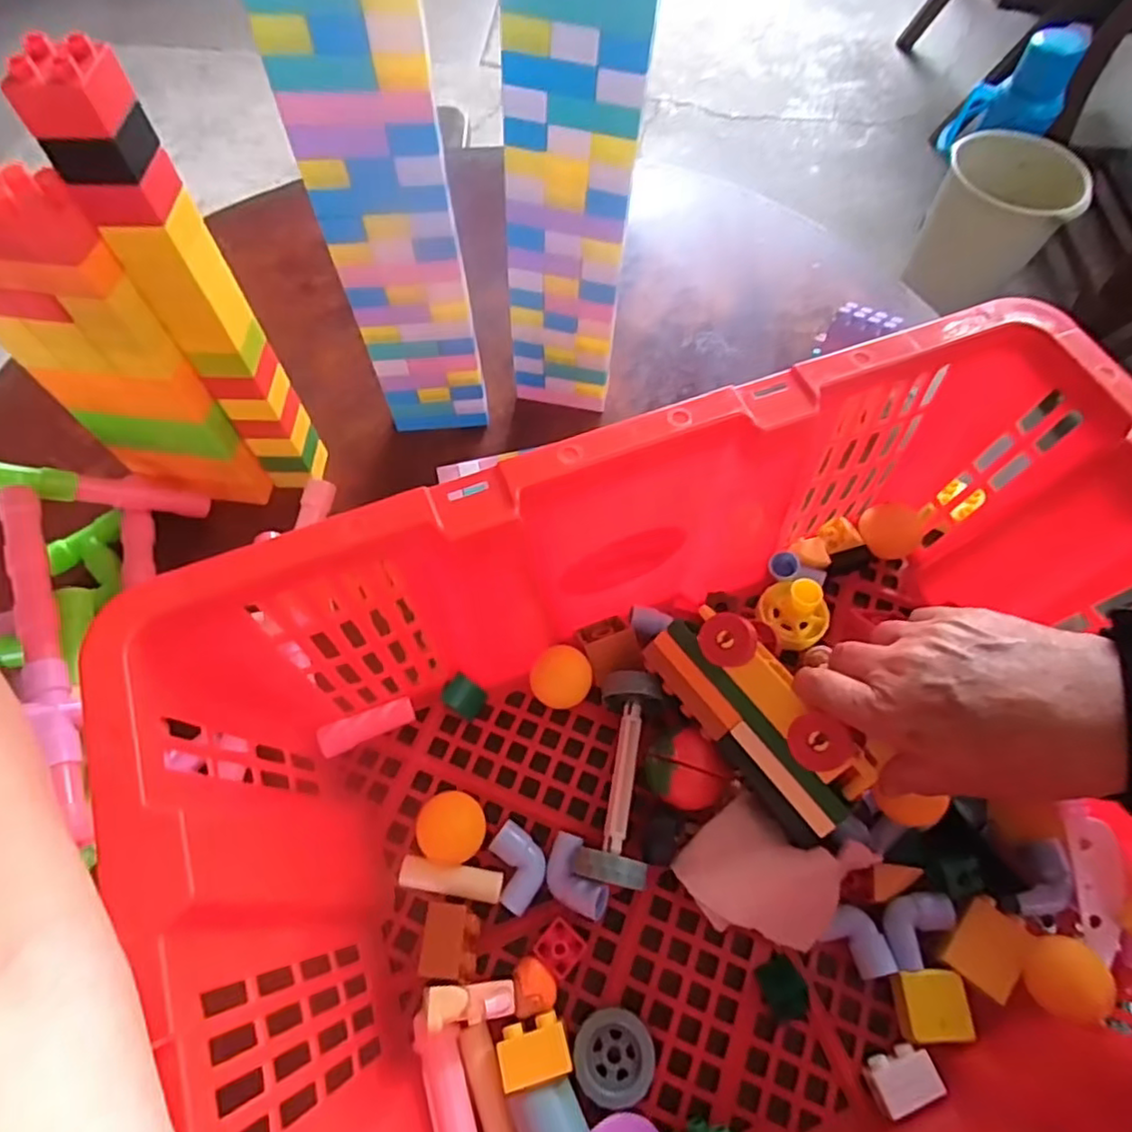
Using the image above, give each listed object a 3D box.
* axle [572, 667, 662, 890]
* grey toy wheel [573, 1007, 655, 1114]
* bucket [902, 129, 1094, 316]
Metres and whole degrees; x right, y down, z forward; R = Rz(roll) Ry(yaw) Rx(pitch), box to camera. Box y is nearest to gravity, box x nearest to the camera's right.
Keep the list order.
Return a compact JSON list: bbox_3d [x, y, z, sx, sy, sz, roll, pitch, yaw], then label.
[{"bbox_3d":[0.029,0.115,0.360,0.036,0.038,0.112,7,64,2],"label":"axle"},{"bbox_3d":[0.023,0.236,0.312,0.037,0.011,0.039,0,64,-1],"label":"grey toy wheel"},{"bbox_3d":[0.737,-0.606,1.119,0.197,0.203,0.268,27,66,12],"label":"bucket"}]

